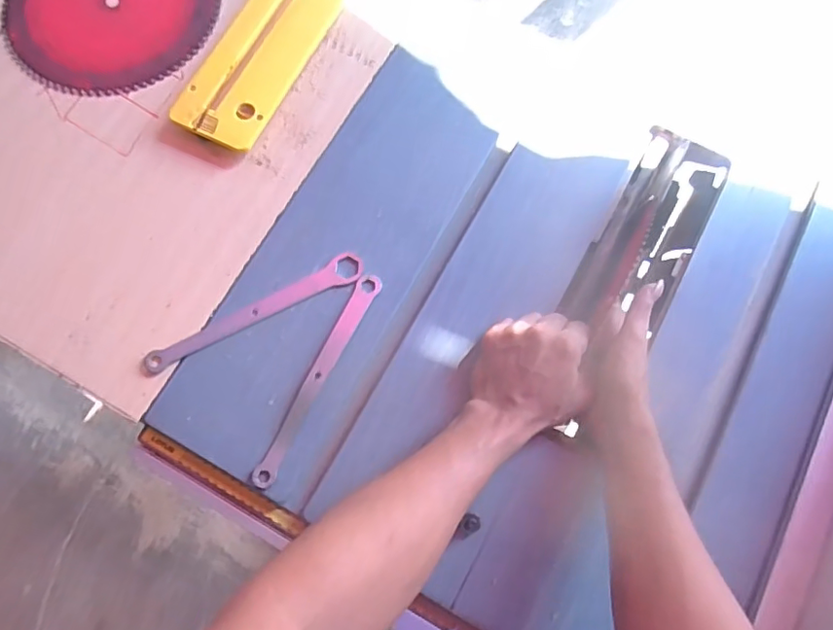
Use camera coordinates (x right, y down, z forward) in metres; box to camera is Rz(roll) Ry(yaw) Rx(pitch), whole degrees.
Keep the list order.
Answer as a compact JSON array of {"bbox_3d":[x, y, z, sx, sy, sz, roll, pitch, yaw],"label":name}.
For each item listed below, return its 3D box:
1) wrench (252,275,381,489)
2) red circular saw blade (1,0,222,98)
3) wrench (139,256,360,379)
[{"bbox_3d":[-0.091,0.057,0.512,0.021,0.007,0.217,25,76,7],"label":"wrench"},{"bbox_3d":[-0.346,-0.361,0.629,0.232,0.008,0.243,0,74,0],"label":"red circular saw blade"},{"bbox_3d":[-0.157,-0.003,0.535,0.222,0.006,0.027,-27,76,-7],"label":"wrench"}]

